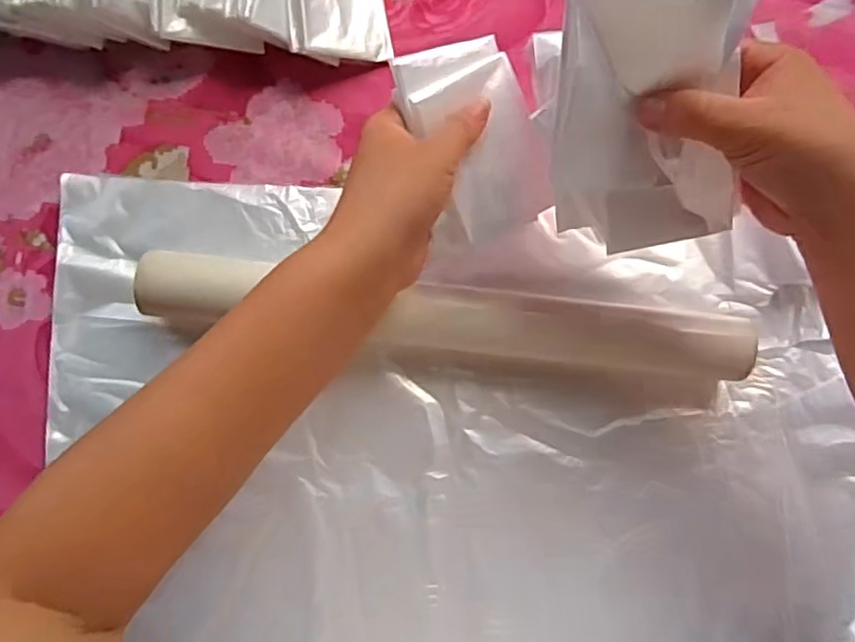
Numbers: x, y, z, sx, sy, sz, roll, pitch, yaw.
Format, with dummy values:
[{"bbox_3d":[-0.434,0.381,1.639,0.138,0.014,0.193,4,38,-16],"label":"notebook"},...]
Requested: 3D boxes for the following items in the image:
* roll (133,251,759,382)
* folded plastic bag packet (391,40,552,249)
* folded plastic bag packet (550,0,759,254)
[{"bbox_3d":[0.012,-0.001,0.369,0.352,0.035,0.040,7,83,-1],"label":"roll"},{"bbox_3d":[0.029,-0.097,0.331,0.064,0.010,0.102,-31,108,-17],"label":"folded plastic bag packet"},{"bbox_3d":[0.100,-0.096,0.285,0.083,0.020,0.134,-6,126,5],"label":"folded plastic bag packet"}]

